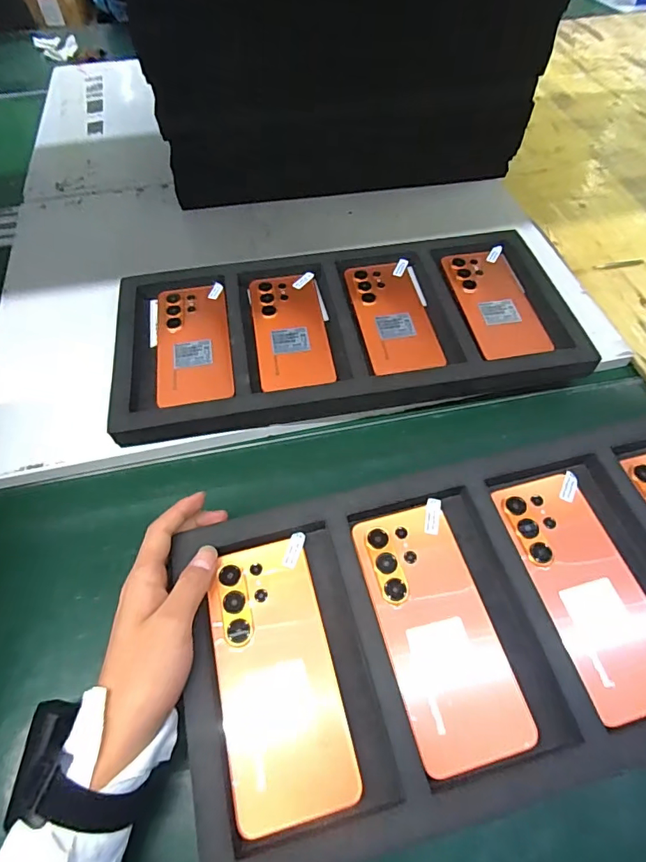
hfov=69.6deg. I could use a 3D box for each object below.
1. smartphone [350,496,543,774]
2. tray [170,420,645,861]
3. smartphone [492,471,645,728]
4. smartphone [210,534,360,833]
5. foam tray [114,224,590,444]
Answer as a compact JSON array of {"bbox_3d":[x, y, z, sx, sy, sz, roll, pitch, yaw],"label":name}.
[{"bbox_3d":[0.081,0.138,0.334,0.077,0.009,0.169,-13,59,-7],"label":"smartphone"},{"bbox_3d":[0.144,0.121,0.343,0.477,0.028,0.219,-14,59,-8],"label":"tray"},{"bbox_3d":[0.197,0.114,0.347,0.077,0.014,0.168,-12,58,-7],"label":"smartphone"},{"bbox_3d":[-0.032,0.161,0.318,0.079,0.005,0.168,-13,59,-7],"label":"smartphone"},{"bbox_3d":[0.026,-0.115,0.519,0.490,0.038,0.242,-9,58,-5],"label":"foam tray"}]

